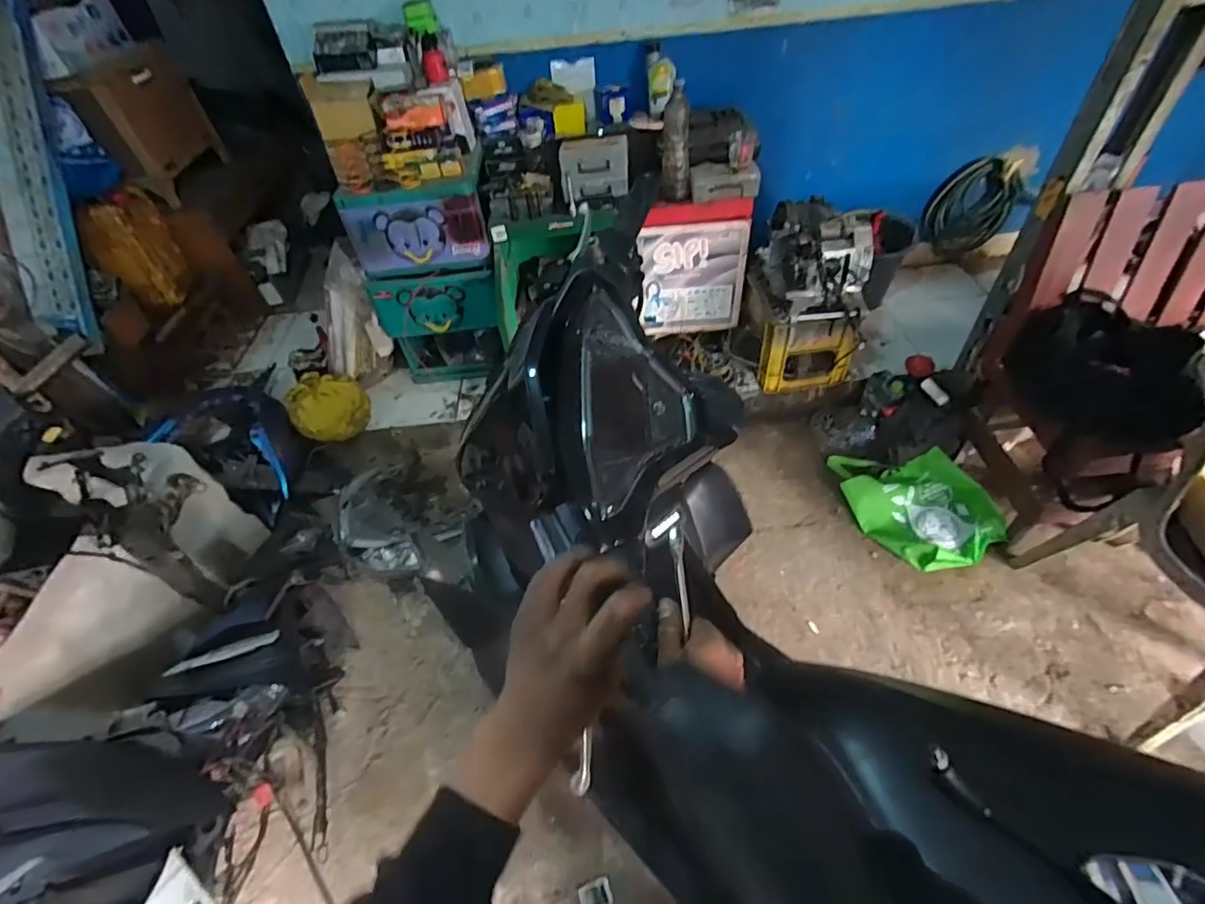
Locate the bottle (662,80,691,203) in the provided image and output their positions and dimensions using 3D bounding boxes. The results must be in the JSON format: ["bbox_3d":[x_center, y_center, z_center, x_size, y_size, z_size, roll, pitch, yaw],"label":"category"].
[{"bbox_3d":[0.208,-0.866,1.549,0.082,0.281,0.085,2,47,8],"label":"bottle"}]

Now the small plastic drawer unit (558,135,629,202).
[{"bbox_3d":[-0.024,-0.822,1.590,0.201,0.133,0.112,-6,46,1],"label":"small plastic drawer unit"}]

